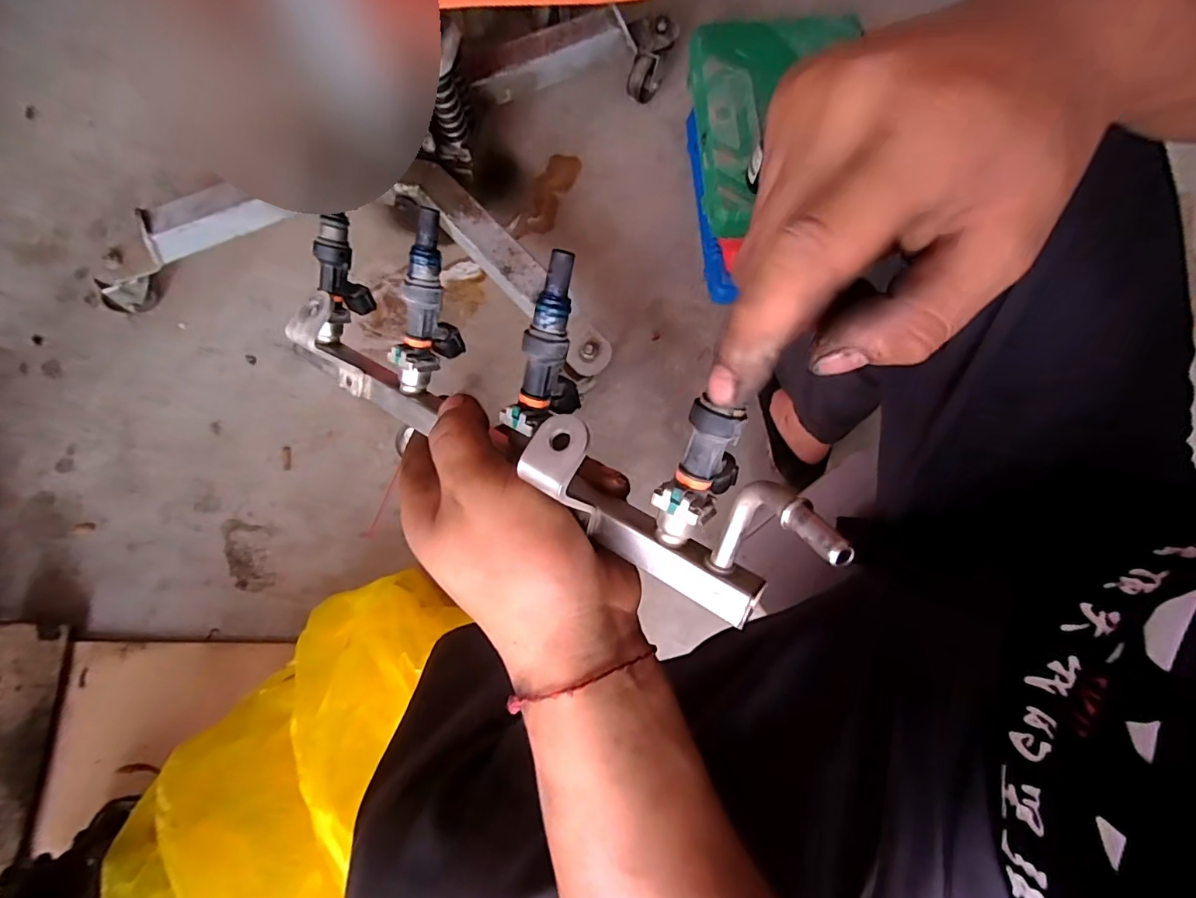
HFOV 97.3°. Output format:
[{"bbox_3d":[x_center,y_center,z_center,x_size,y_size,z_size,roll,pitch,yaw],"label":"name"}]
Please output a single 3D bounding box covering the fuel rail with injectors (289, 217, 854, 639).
[{"bbox_3d":[-0.047,-0.035,0.223,0.301,0.058,0.080,30,79,27],"label":"fuel rail with injectors"}]

